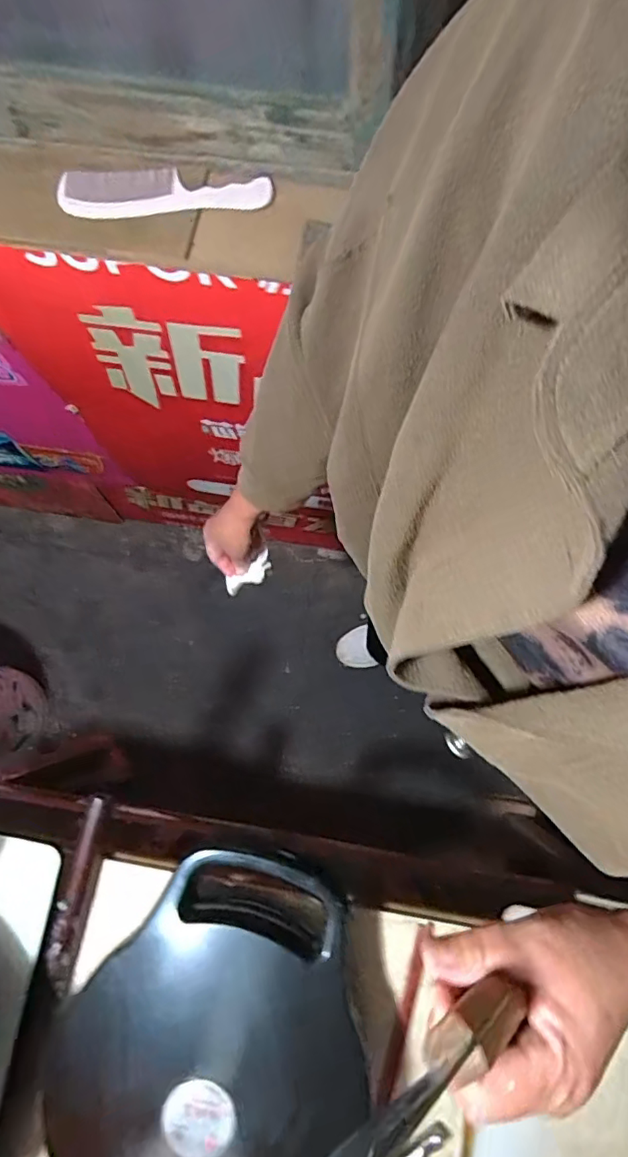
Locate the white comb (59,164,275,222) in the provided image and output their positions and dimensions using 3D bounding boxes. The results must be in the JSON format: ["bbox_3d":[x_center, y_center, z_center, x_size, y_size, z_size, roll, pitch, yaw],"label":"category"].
[{"bbox_3d":[-0.149,-0.386,0.527,0.212,0.015,0.052,-1,76,1],"label":"white comb"}]

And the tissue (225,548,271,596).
[{"bbox_3d":[-0.089,-0.004,0.725,0.077,0.017,0.032,-36,78,8],"label":"tissue"}]

